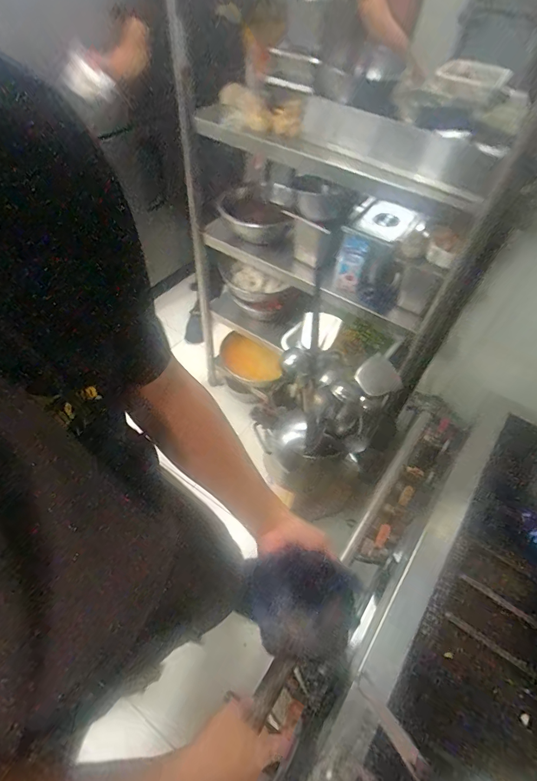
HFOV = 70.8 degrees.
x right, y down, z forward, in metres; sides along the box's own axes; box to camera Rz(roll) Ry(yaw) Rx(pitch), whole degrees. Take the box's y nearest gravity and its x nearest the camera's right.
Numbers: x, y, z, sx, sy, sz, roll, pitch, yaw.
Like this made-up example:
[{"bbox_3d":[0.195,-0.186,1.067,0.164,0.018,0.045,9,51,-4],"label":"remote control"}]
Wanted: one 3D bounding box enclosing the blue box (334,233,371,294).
[{"bbox_3d":[0.222,-0.336,1.012,0.062,0.137,0.035,13,30,4],"label":"blue box"}]

